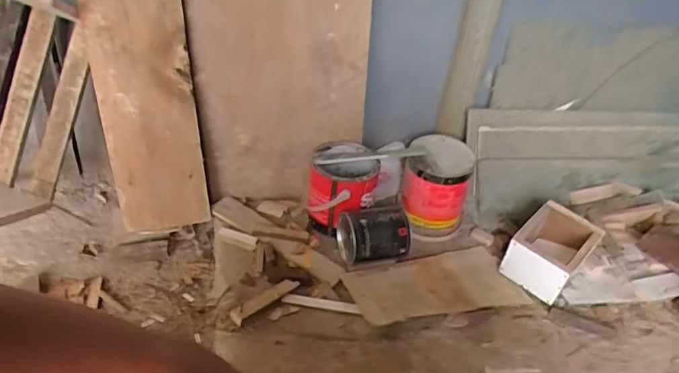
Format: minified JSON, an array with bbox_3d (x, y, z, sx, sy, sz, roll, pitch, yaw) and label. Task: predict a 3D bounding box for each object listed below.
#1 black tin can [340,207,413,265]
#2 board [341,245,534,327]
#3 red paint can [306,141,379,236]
[{"bbox_3d":[0.072,0.101,1.085,0.131,0.106,0.103,-3,37,-15],"label":"black tin can"},{"bbox_3d":[0.189,0.195,1.055,0.339,0.029,0.164,-5,37,-17],"label":"board"},{"bbox_3d":[0.005,0.004,1.163,0.141,0.153,0.164,8,35,0],"label":"red paint can"}]

